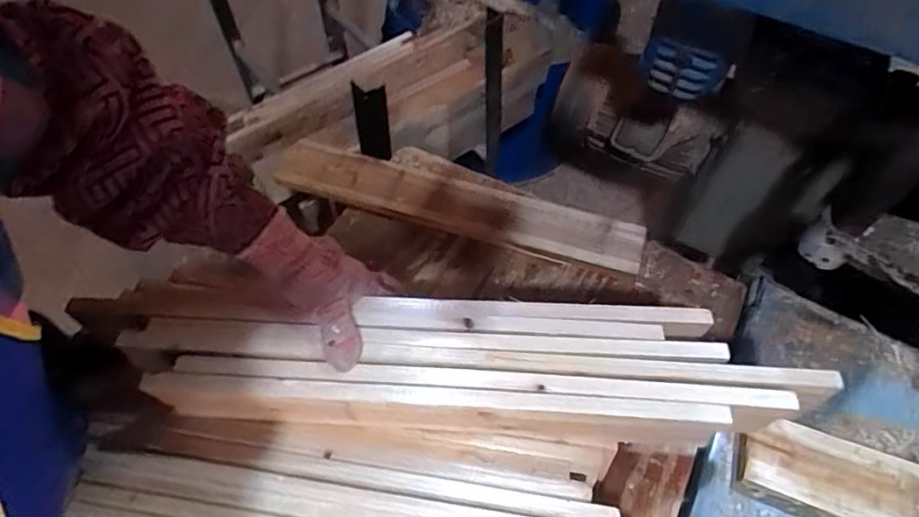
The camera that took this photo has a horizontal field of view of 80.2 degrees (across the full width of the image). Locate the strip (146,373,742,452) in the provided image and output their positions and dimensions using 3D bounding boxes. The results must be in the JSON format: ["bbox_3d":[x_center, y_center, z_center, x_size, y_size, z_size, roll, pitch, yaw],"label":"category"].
[{"bbox_3d":[-0.015,0.132,0.468,0.461,0.080,0.019,3,57,1],"label":"strip"}]

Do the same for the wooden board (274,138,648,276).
[{"bbox_3d":[-0.007,-0.074,0.726,0.493,0.018,0.079,15,58,8],"label":"wooden board"}]

